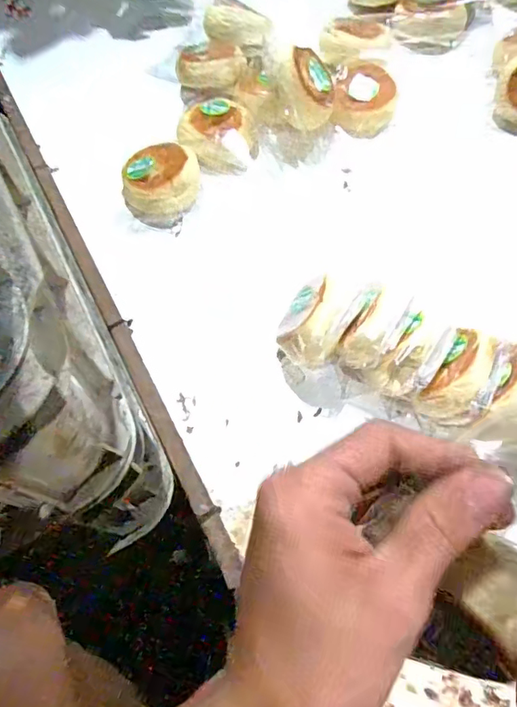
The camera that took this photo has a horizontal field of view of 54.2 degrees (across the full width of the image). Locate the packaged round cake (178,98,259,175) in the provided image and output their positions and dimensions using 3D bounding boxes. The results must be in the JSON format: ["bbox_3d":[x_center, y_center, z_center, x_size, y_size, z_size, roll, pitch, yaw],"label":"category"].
[{"bbox_3d":[-0.046,-0.251,0.590,0.086,0.040,0.083,-1,66,2],"label":"packaged round cake"}]

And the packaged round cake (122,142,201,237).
[{"bbox_3d":[-0.107,-0.192,0.566,0.080,0.036,0.092,27,69,13],"label":"packaged round cake"}]

